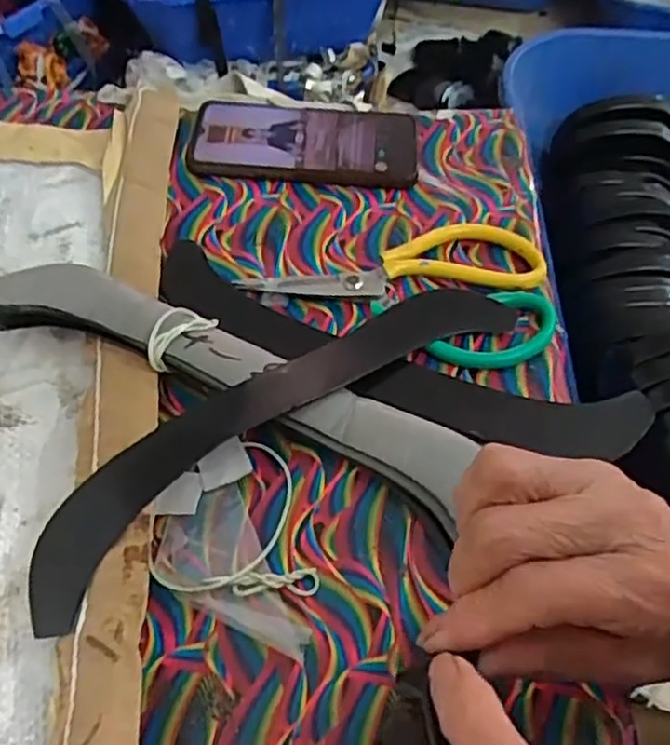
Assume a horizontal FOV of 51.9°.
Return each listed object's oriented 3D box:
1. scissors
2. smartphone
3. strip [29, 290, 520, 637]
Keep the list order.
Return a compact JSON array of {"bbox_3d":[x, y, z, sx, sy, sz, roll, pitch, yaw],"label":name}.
[{"bbox_3d":[0.039,-0.052,0.418,0.181,0.014,0.104,1,54,-1],"label":"scissors"},{"bbox_3d":[-0.022,-0.169,0.498,0.158,0.013,0.079,2,54,0],"label":"smartphone"},{"bbox_3d":[-0.027,0.016,0.365,0.295,0.024,0.069,-35,62,-23],"label":"strip"}]

